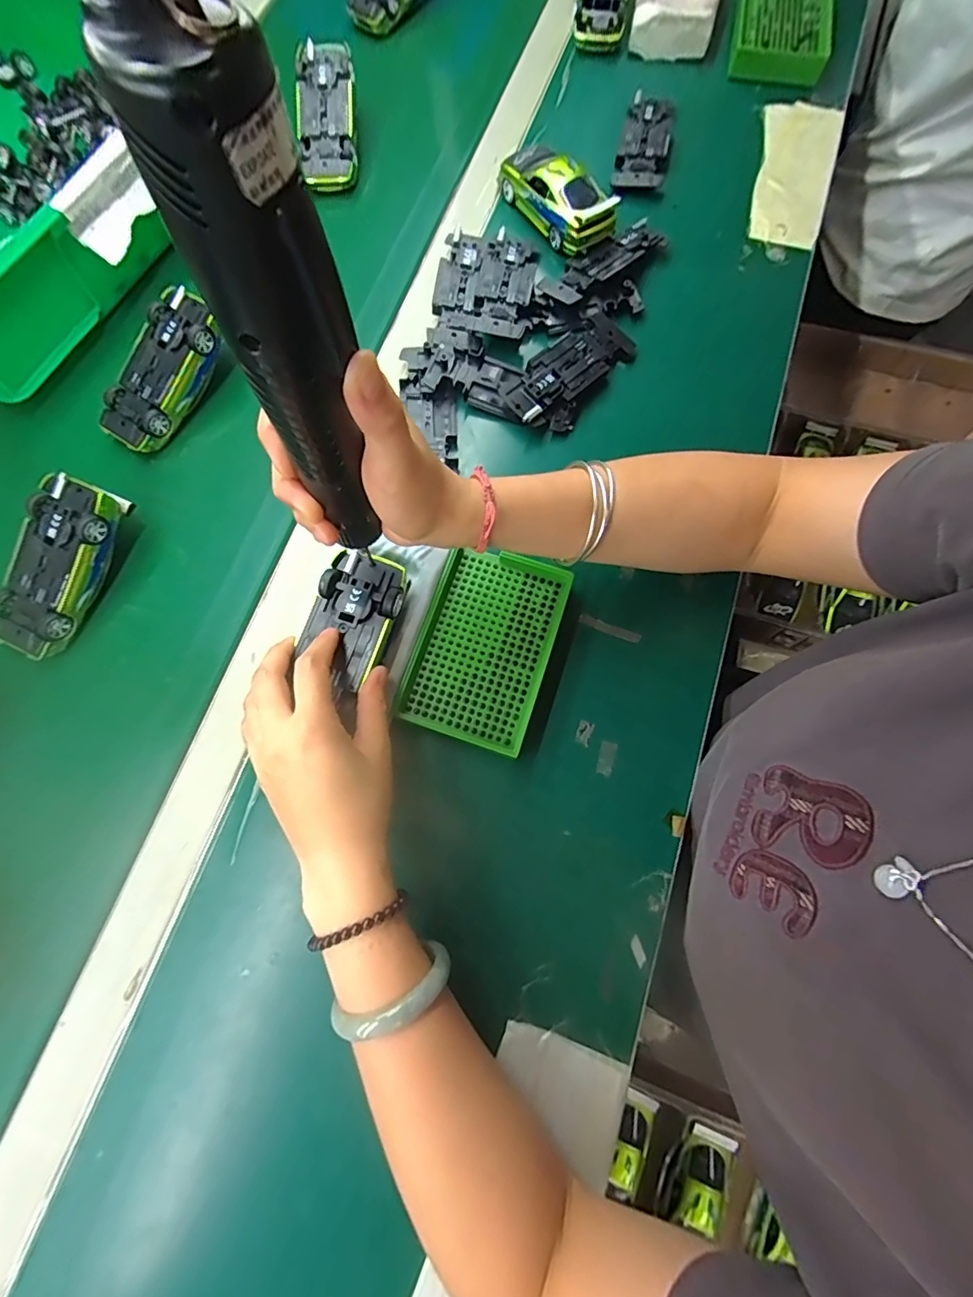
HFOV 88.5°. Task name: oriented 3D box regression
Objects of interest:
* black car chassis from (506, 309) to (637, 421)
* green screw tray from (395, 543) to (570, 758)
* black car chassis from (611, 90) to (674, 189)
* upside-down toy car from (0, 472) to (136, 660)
[{"bbox_3d":[0.069,-0.237,0.422,0.126,0.023,0.050,-39,78,-9],"label":"black car chassis"},{"bbox_3d":[0.000,-0.003,0.360,0.091,0.025,0.138,18,75,6],"label":"green screw tray"},{"bbox_3d":[0.155,-0.498,0.490,0.047,0.019,0.118,11,75,4],"label":"black car chassis"},{"bbox_3d":[-0.318,-0.061,0.373,0.055,0.031,0.129,23,90,7],"label":"upside-down toy car"}]

